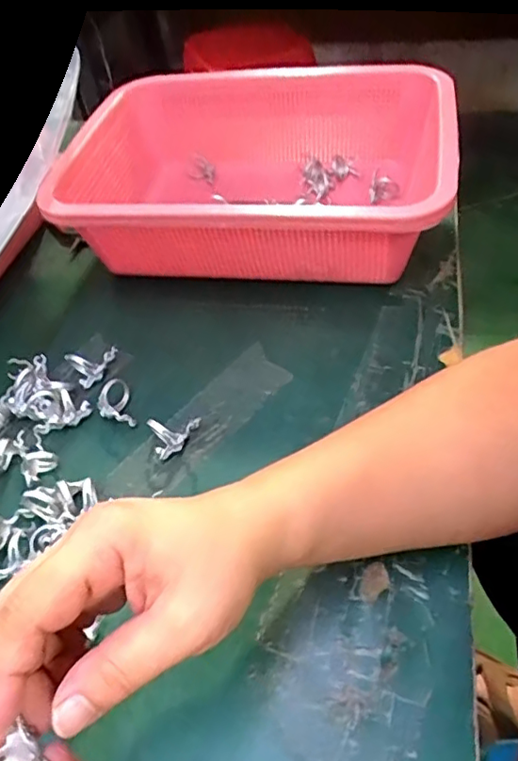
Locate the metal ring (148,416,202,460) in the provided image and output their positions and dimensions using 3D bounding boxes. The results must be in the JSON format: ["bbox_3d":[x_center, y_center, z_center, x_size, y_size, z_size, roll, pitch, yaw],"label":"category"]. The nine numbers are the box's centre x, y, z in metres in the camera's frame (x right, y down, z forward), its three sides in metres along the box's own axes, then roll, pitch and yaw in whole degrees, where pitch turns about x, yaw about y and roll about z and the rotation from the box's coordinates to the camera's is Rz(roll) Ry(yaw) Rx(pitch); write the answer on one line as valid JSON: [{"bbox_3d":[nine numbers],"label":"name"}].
[{"bbox_3d":[-0.051,0.033,0.362,0.033,0.021,0.020,-23,50,-11],"label":"metal ring"}]

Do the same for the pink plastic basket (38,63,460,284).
[{"bbox_3d":[-0.003,-0.162,0.462,0.279,0.110,0.198,5,50,13],"label":"pink plastic basket"}]

